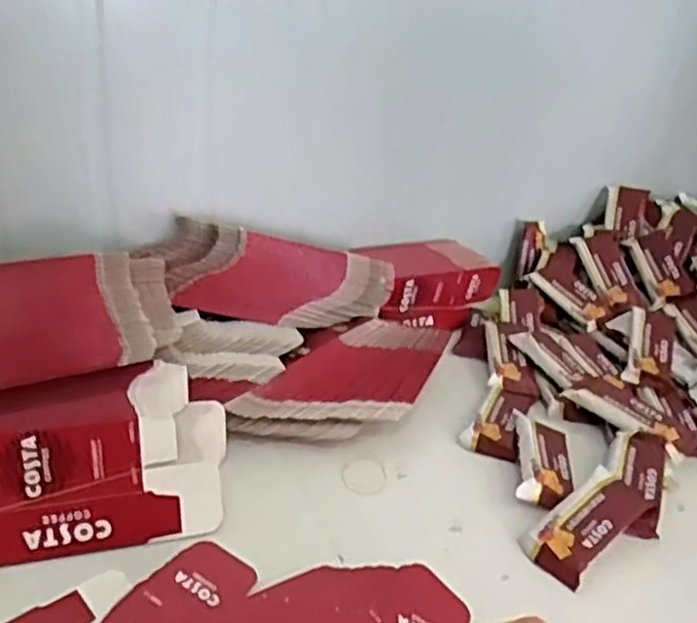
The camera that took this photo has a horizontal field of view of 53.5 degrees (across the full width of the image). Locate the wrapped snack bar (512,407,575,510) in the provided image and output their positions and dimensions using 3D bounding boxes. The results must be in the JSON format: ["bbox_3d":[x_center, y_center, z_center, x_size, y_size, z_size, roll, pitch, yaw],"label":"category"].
[{"bbox_3d":[0.179,0.132,0.634,0.049,0.017,0.127,9,26,8],"label":"wrapped snack bar"}]

